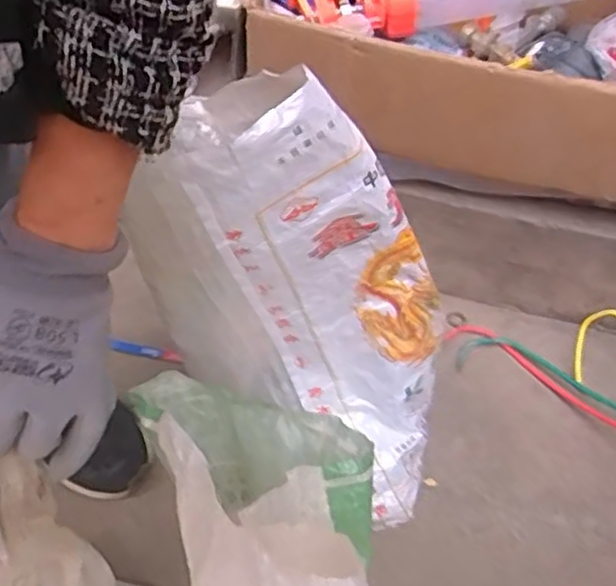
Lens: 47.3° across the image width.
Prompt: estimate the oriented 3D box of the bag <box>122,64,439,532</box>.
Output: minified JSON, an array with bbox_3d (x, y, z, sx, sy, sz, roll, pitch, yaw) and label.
[{"bbox_3d":[0.013,0.038,0.608,0.178,0.475,0.117,-5,47,24],"label":"bag"}]

